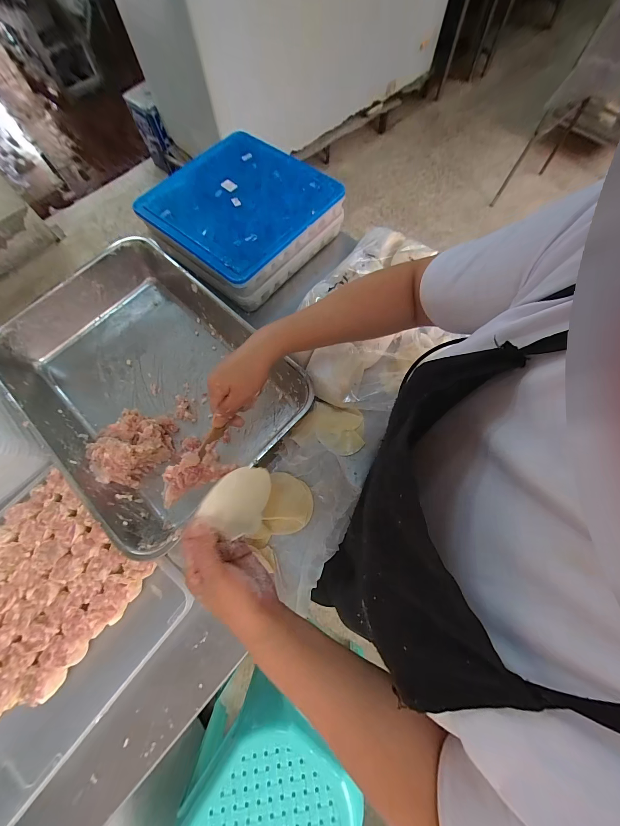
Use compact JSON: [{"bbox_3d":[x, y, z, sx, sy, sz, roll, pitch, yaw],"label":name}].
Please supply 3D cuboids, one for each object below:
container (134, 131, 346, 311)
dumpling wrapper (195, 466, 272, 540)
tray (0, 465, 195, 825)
[{"bbox_3d":[-0.133,-0.389,0.591,0.295,0.082,0.284,39,76,14],"label":"container"},{"bbox_3d":[-0.075,0.094,0.317,0.007,0.076,0.075,18,91,42],"label":"dumpling wrapper"},{"bbox_3d":[-0.363,0.277,0.407,0.293,0.057,0.294,37,75,13],"label":"tray"}]

